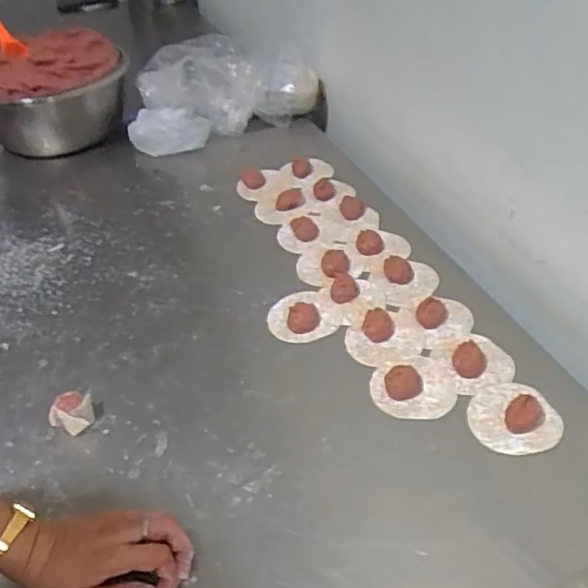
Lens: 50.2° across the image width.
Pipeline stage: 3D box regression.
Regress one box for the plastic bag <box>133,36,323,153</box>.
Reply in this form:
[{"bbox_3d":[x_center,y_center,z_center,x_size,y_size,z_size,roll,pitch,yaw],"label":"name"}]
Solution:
[{"bbox_3d":[-0.129,-0.352,1.089,0.331,0.136,0.164,-15,41,-11],"label":"plastic bag"}]

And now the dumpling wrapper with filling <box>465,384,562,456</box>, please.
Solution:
[{"bbox_3d":[0.212,0.114,0.598,0.079,0.026,0.079,-4,41,4],"label":"dumpling wrapper with filling"}]

